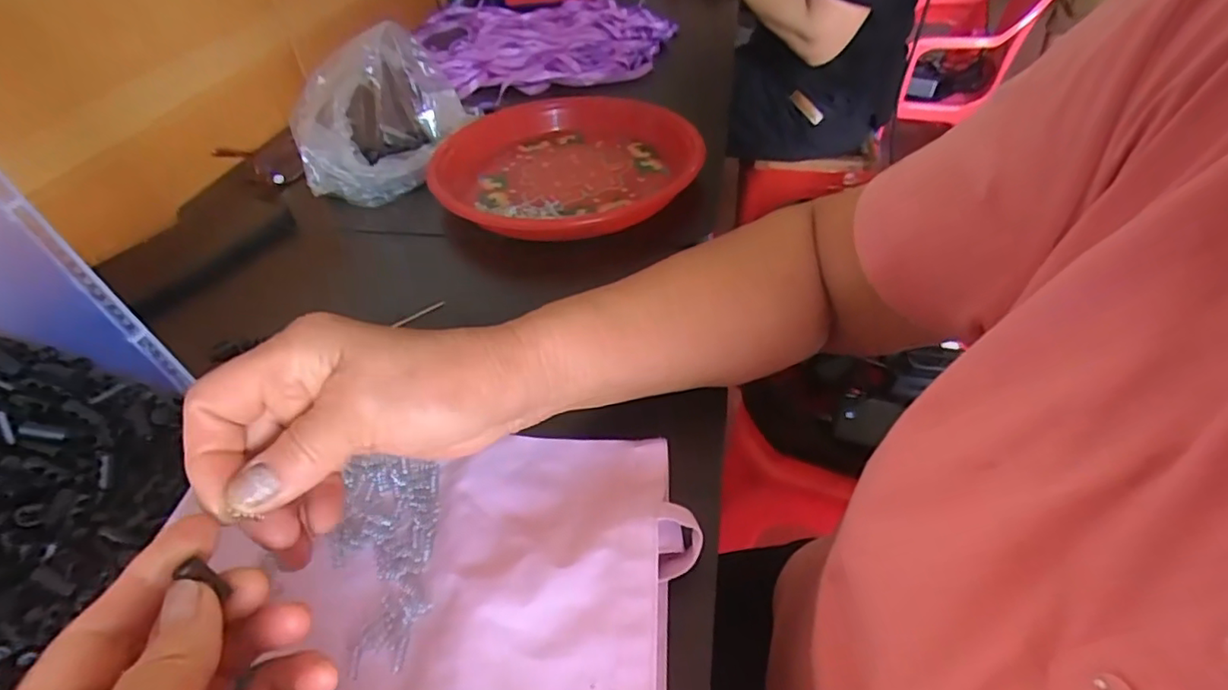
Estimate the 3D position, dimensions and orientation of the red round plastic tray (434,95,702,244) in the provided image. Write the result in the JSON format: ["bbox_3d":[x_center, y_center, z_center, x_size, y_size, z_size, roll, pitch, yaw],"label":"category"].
[{"bbox_3d":[-0.039,-0.162,0.541,0.221,0.041,0.228,0,39,0],"label":"red round plastic tray"}]

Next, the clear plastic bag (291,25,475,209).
[{"bbox_3d":[-0.211,-0.202,0.547,0.078,0.121,0.166,19,47,23],"label":"clear plastic bag"}]

